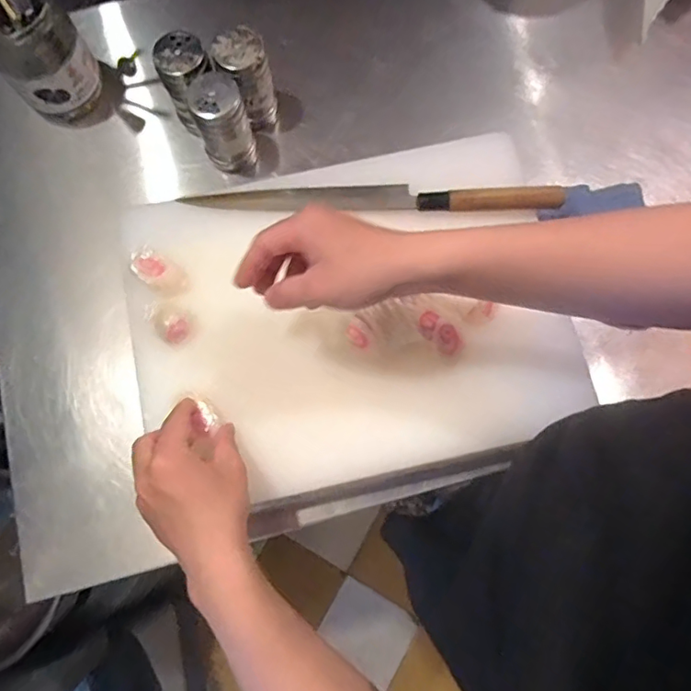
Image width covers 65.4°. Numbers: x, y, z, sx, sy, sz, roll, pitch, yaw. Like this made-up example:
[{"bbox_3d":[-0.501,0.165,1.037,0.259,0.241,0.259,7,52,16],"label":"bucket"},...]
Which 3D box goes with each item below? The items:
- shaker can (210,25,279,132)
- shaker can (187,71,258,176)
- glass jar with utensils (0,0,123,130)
[{"bbox_3d":[-0.100,-0.268,0.550,0.046,0.103,0.043,0,79,0],"label":"shaker can"},{"bbox_3d":[-0.119,-0.218,0.533,0.047,0.095,0.046,0,79,0],"label":"shaker can"},{"bbox_3d":[-0.299,-0.293,0.542,0.090,0.125,0.090,0,79,0],"label":"glass jar with utensils"}]

